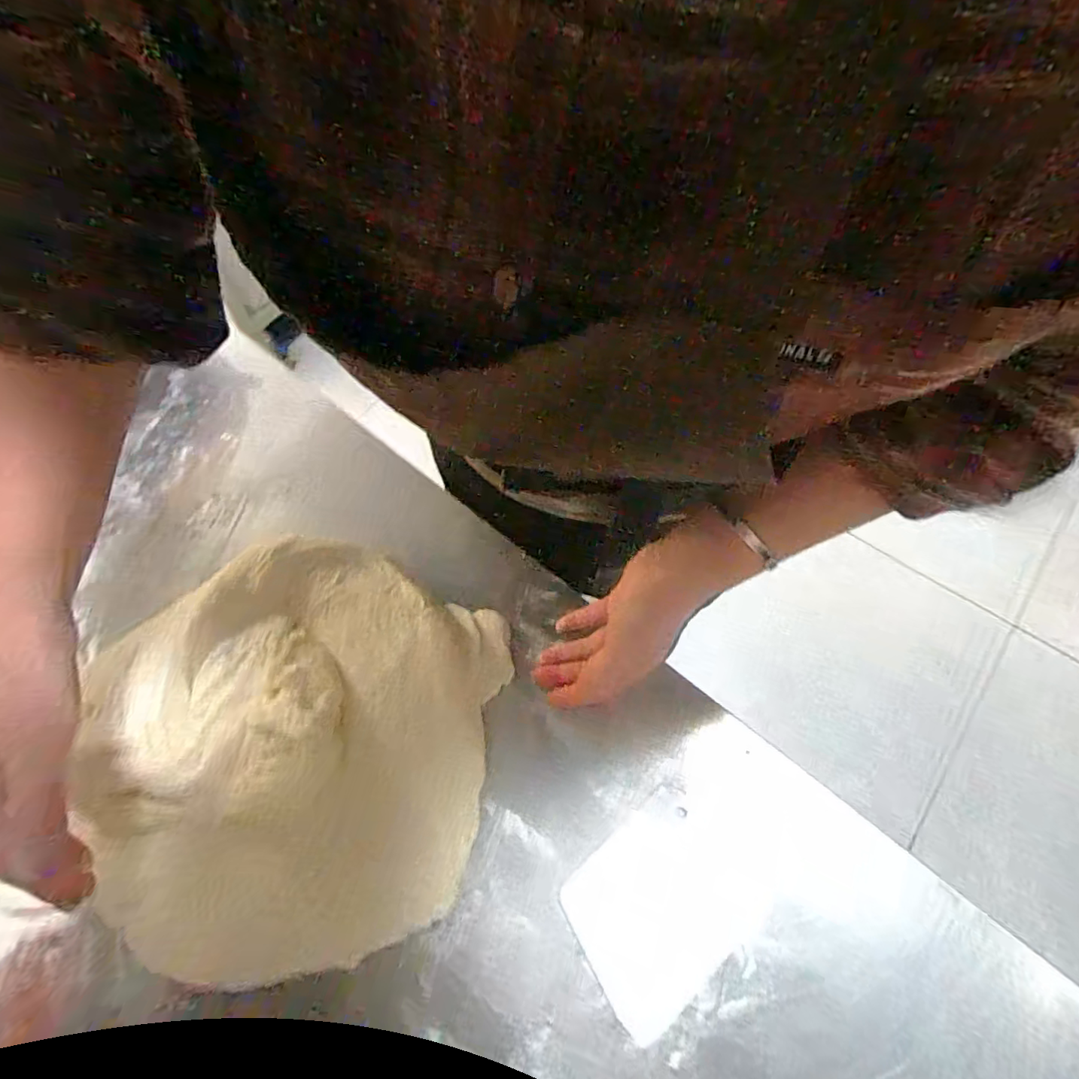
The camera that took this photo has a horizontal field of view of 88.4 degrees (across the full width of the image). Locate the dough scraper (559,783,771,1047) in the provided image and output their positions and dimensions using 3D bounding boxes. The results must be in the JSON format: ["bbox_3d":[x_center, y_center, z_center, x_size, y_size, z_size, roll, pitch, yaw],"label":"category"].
[{"bbox_3d":[0.078,0.239,0.365,0.116,0.004,0.097,-37,67,-15],"label":"dough scraper"}]

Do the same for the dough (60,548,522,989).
[{"bbox_3d":[-0.165,0.133,0.376,0.246,0.078,0.266,-1,63,2],"label":"dough"}]

